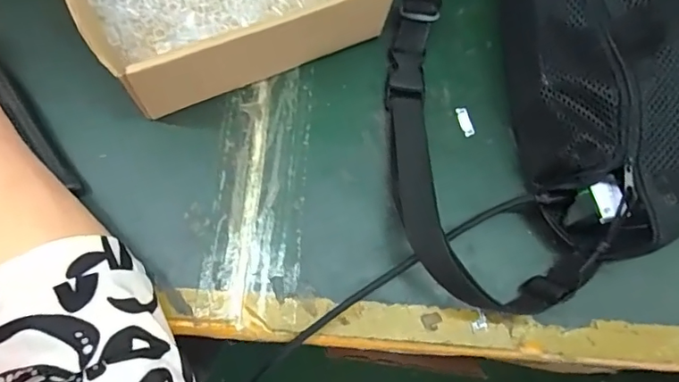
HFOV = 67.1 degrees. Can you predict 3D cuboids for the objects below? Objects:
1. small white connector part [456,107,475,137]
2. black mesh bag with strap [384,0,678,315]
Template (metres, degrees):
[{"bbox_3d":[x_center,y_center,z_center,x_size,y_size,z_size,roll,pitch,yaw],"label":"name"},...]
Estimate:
[{"bbox_3d":[0.101,-0.056,0.411,0.009,0.004,0.024,-11,73,-10],"label":"small white connector part"},{"bbox_3d":[0.158,-0.094,0.385,0.237,0.078,0.363,17,70,-1],"label":"black mesh bag with strap"}]

